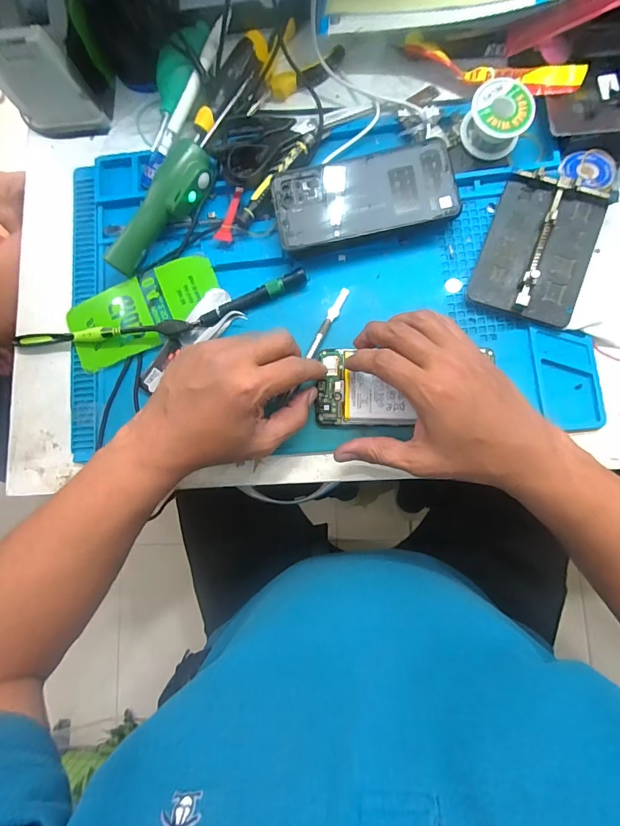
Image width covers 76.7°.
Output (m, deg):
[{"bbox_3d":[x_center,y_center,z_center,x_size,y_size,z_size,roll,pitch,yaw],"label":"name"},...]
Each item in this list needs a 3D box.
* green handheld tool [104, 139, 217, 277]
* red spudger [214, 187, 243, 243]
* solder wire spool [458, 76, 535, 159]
[{"bbox_3d":[-0.139,-0.189,0.372,0.037,0.036,0.135,32,86,9],"label":"green handheld tool"},{"bbox_3d":[-0.075,-0.191,0.378,0.016,0.004,0.056,22,83,-8],"label":"red spudger"},{"bbox_3d":[0.170,-0.267,0.353,0.053,0.029,0.048,26,85,8],"label":"solder wire spool"}]

